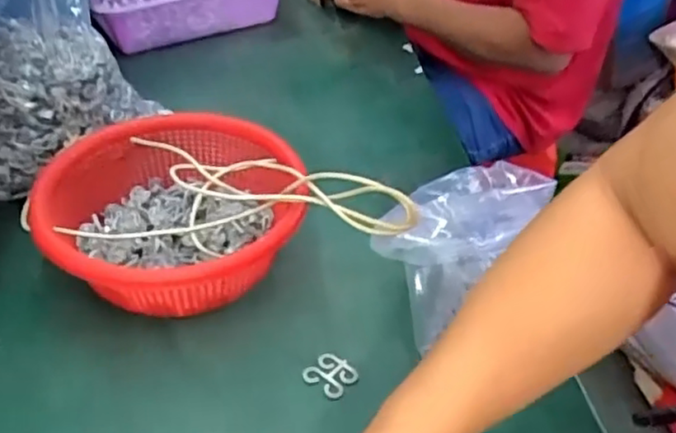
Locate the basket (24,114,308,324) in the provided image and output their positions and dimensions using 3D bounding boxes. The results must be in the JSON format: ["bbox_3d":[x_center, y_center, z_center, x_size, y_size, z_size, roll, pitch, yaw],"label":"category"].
[{"bbox_3d":[-0.142,0.000,0.599,0.224,0.094,0.232,6,40,2],"label":"basket"}]

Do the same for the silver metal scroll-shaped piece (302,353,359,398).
[{"bbox_3d":[-0.005,0.126,0.522,0.036,0.005,0.033,26,44,24],"label":"silver metal scroll-shaped piece"}]

